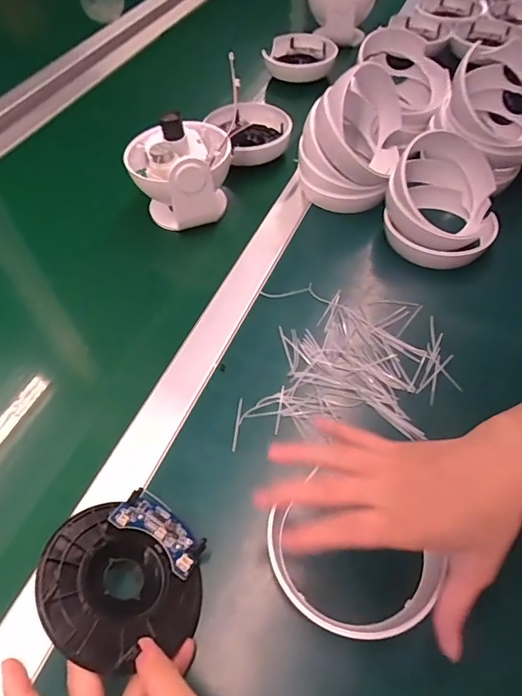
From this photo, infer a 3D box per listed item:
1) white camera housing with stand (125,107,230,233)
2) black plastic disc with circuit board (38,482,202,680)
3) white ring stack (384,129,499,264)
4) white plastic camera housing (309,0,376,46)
[{"bbox_3d":[-0.091,-0.204,0.526,0.109,0.103,0.109,-9,54,-5],"label":"white camera housing with stand"},{"bbox_3d":[-0.084,0.144,0.298,0.103,0.015,0.098,20,40,-18],"label":"black plastic disc with circuit board"},{"bbox_3d":[0.196,-0.158,0.505,0.116,0.077,0.128,16,56,13],"label":"white ring stack"},{"bbox_3d":[0.147,-0.599,0.827,0.115,0.106,0.072,-14,55,-8],"label":"white plastic camera housing"}]

